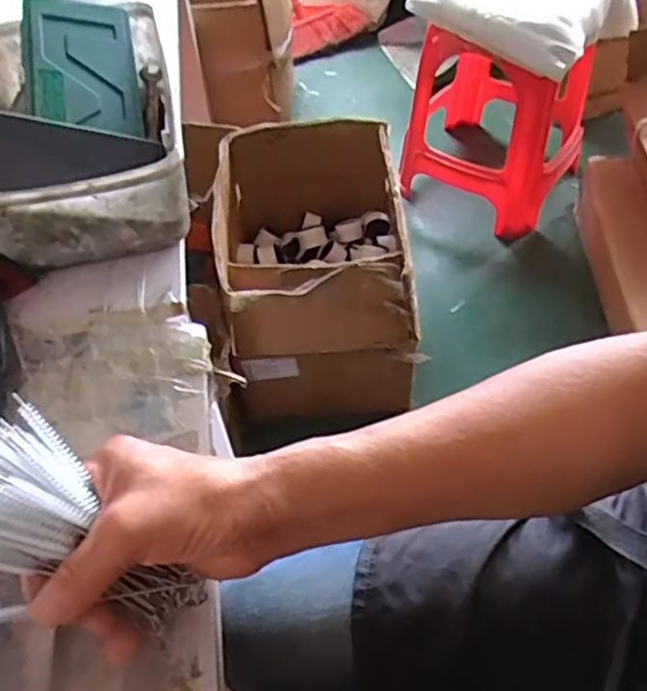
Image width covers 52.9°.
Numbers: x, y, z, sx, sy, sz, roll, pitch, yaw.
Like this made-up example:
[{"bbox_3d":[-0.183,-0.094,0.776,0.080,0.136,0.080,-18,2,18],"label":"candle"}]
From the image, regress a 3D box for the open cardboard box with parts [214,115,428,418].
[{"bbox_3d":[-0.016,-0.144,1.199,0.313,0.317,0.431,-5,52,0],"label":"open cardboard box with parts"}]

